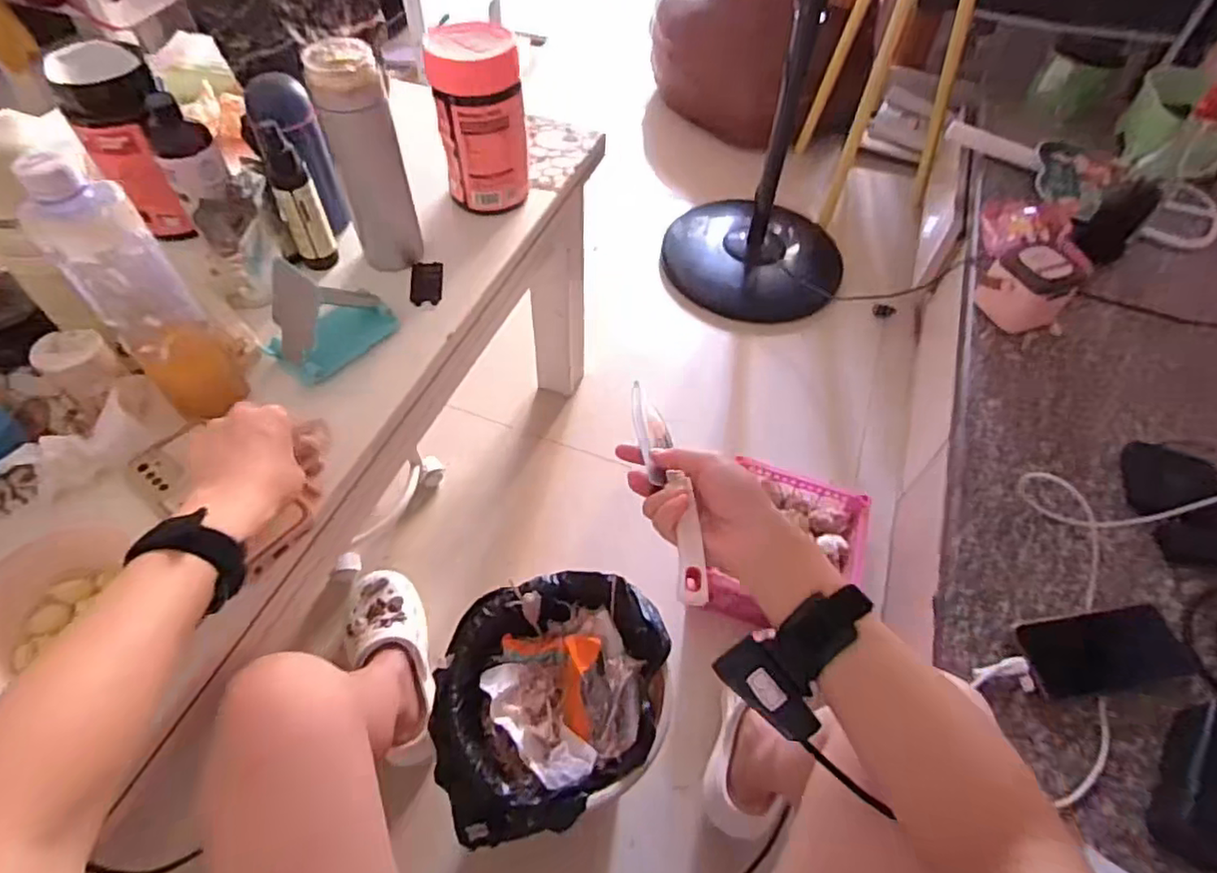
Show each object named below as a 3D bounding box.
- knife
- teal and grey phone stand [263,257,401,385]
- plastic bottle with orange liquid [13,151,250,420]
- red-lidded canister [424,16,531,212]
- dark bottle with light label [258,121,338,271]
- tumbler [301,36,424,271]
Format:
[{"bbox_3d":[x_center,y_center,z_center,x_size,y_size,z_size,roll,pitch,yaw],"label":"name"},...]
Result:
[{"bbox_3d":[0.045,0.036,0.493,0.027,0.010,0.193,-7,55,-8],"label":"knife"},{"bbox_3d":[-0.267,-0.117,0.608,0.061,0.089,0.105,32,59,19],"label":"teal and grey phone stand"},{"bbox_3d":[-0.356,-0.106,0.494,0.068,0.219,0.052,-32,61,-23],"label":"plastic bottle with orange liquid"},{"bbox_3d":[-0.139,-0.346,0.716,0.095,0.167,0.080,-6,54,-6],"label":"red-lidded canister"},{"bbox_3d":[-0.310,-0.235,0.650,0.038,0.150,0.032,-18,57,-15],"label":"dark bottle with light label"},{"bbox_3d":[-0.232,-0.266,0.634,0.063,0.199,0.063,-14,56,-12],"label":"tumbler"}]

